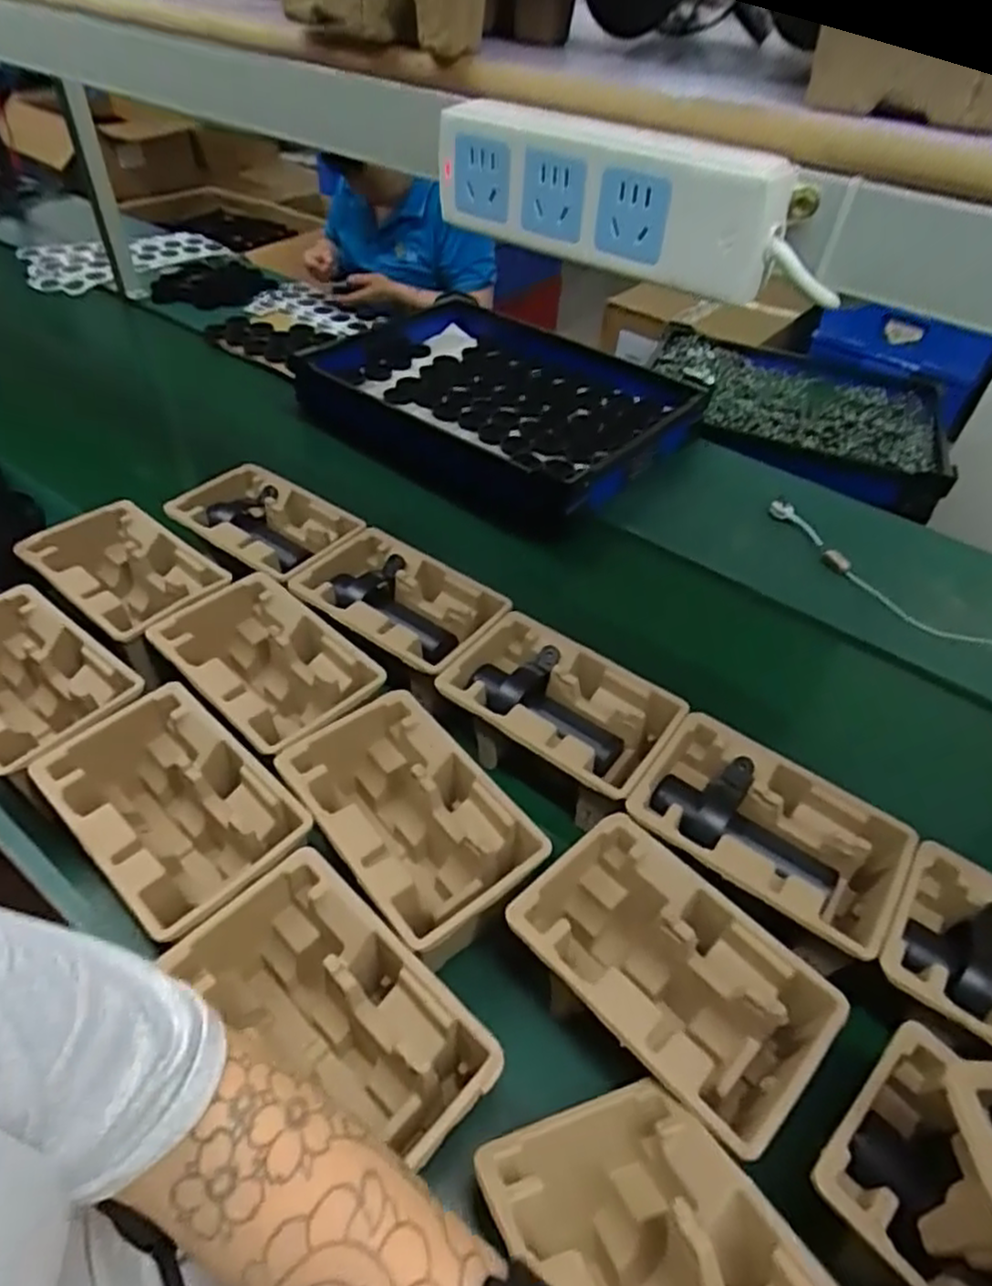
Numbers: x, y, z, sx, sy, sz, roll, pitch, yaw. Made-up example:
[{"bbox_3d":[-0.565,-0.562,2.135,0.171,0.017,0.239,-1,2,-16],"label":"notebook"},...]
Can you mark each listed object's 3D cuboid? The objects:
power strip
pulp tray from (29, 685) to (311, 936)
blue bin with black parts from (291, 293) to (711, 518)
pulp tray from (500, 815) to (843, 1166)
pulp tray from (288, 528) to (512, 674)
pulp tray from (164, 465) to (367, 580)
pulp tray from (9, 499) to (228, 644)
[{"bbox_3d":[0.042,-0.203,0.324,0.173,0.056,0.022,27,54,26],"label":"power strip"},{"bbox_3d":[-0.287,0.167,0.664,0.237,0.132,0.146,33,56,30],"label":"pulp tray"},{"bbox_3d":[0.020,-0.478,1.315,0.647,0.102,0.513,28,54,27],"label":"blue bin with black parts"},{"bbox_3d":[0.136,0.270,0.578,0.145,0.109,0.226,-36,54,-27],"label":"pulp tray"},{"bbox_3d":[-0.113,-0.045,0.846,0.230,0.061,0.155,25,53,25],"label":"pulp tray"},{"bbox_3d":[-0.307,-0.157,0.940,0.249,0.047,0.159,27,54,26],"label":"pulp tray"},{"bbox_3d":[-0.432,-0.076,0.840,0.228,0.075,0.145,26,53,25],"label":"pulp tray"}]

